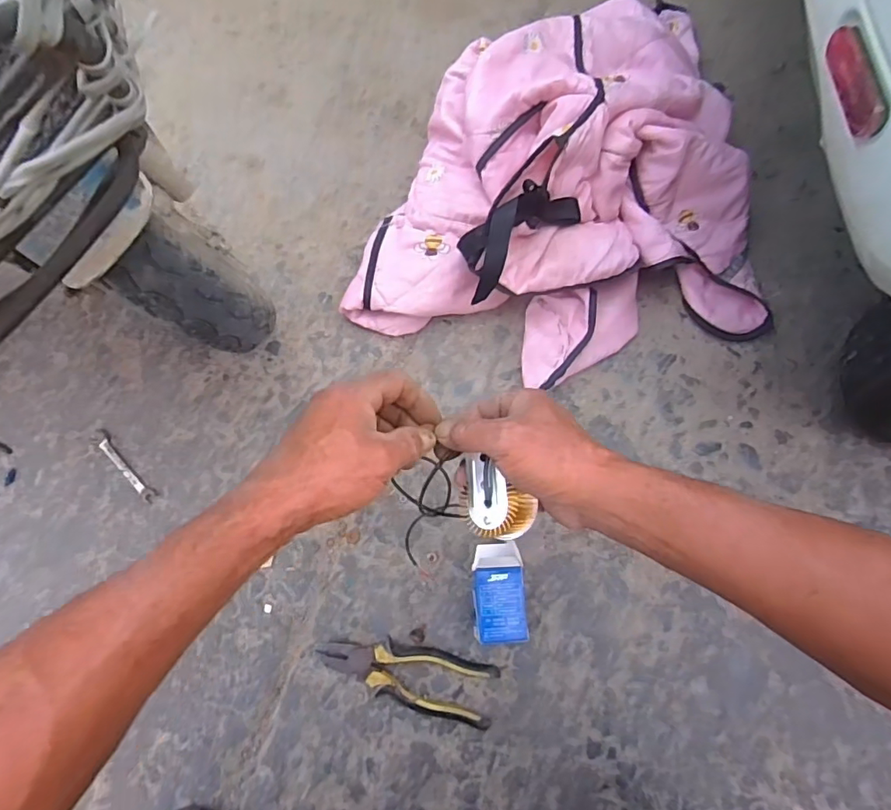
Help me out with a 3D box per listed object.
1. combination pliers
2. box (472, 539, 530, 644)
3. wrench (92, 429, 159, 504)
[{"bbox_3d":[-0.041,0.286,0.560,0.188,0.028,0.060,14,72,6],"label":"combination pliers"},{"bbox_3d":[0.057,0.198,0.570,0.053,0.065,0.093,-2,71,1],"label":"box"},{"bbox_3d":[-0.394,0.074,0.647,0.119,0.004,0.020,40,77,14],"label":"wrench"}]

